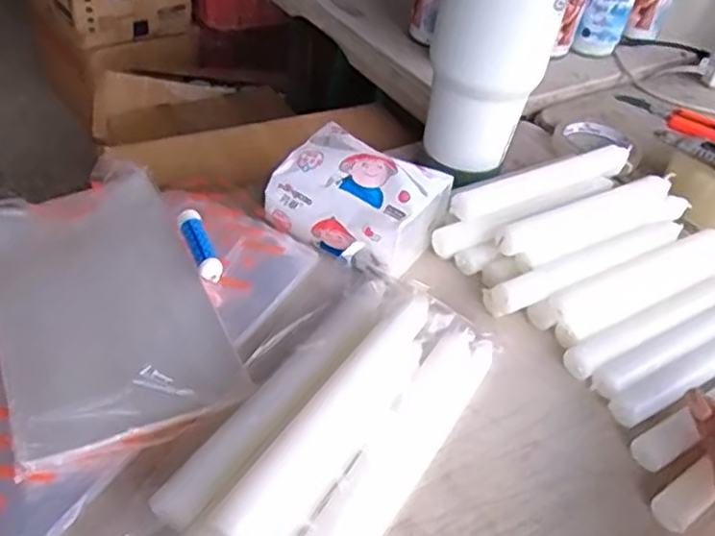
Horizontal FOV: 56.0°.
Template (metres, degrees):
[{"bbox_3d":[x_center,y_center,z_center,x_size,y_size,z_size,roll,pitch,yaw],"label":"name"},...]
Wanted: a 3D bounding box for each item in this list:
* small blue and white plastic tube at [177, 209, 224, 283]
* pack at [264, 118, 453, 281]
[{"bbox_3d":[-0.114,-0.015,0.488,0.017,0.020,0.063,-15,48,-25],"label":"small blue and white plastic tube"},{"bbox_3d":[0.001,-0.057,0.527,0.124,0.066,0.091,28,44,23],"label":"pack"}]

